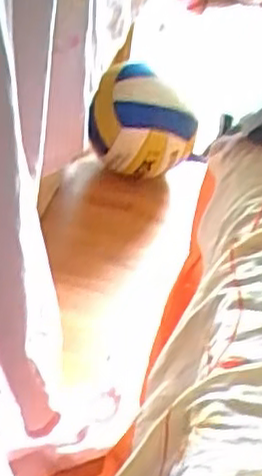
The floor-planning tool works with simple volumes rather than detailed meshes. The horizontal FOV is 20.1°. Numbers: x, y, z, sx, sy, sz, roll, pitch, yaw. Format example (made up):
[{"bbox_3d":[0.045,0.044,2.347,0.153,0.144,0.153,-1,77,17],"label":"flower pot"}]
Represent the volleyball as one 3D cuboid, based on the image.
[{"bbox_3d":[0.023,-0.188,1.173,0.166,0.171,0.175,3,37,-6],"label":"volleyball"}]

